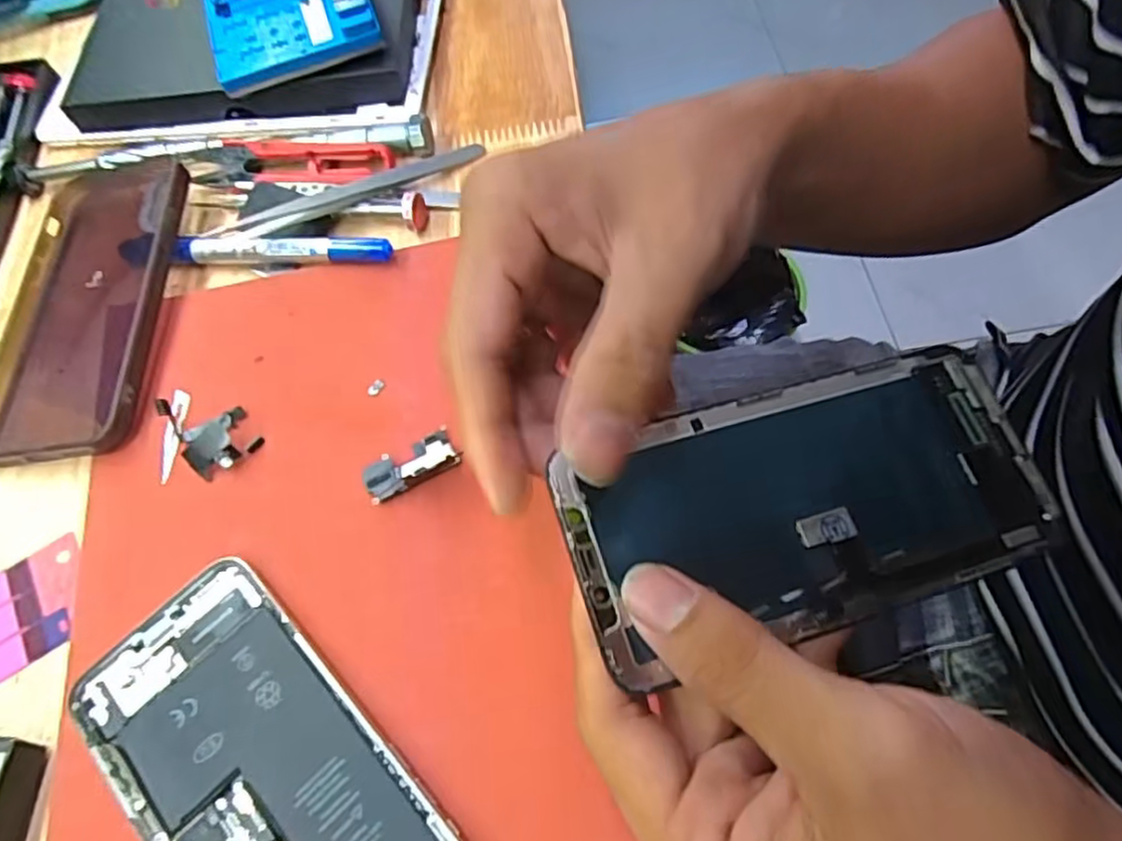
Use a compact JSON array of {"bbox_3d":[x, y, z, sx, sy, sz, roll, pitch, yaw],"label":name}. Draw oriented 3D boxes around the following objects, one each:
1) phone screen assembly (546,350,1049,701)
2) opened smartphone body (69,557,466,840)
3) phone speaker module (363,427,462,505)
[{"bbox_3d":[0.070,0.022,0.197,0.138,0.007,0.066,-14,64,-11],"label":"phone screen assembly"},{"bbox_3d":[-0.091,0.113,0.216,0.069,0.011,0.140,-41,69,-16],"label":"opened smartphone body"},{"bbox_3d":[-0.056,0.017,0.260,0.035,0.004,0.017,-25,65,-9],"label":"phone speaker module"}]

